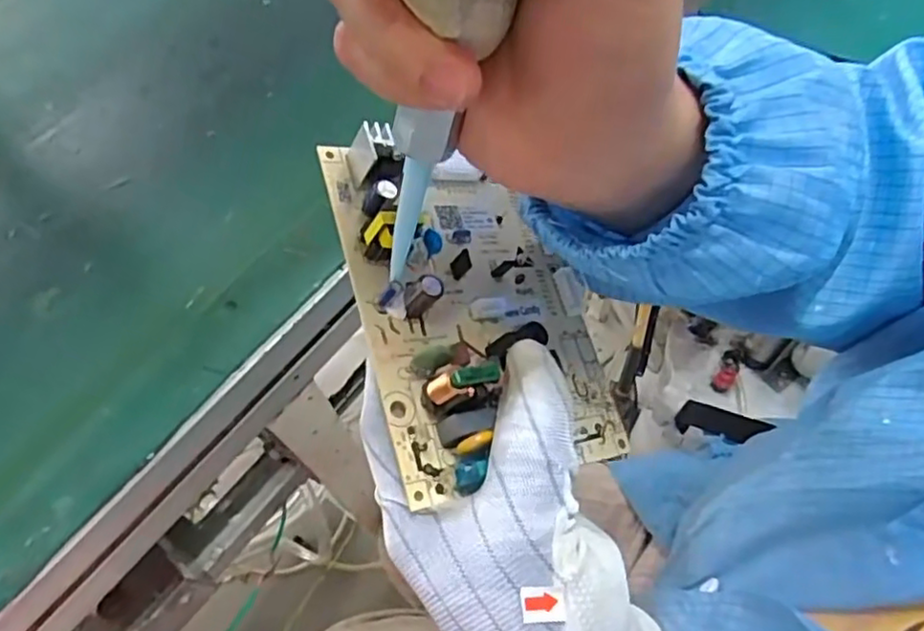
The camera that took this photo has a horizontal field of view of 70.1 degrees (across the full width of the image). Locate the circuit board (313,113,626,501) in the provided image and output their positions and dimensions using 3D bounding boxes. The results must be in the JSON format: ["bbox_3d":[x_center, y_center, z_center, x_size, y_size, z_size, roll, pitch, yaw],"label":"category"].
[{"bbox_3d":[0.010,-0.011,0.251,0.098,0.025,0.138,-5,70,-32],"label":"circuit board"}]

